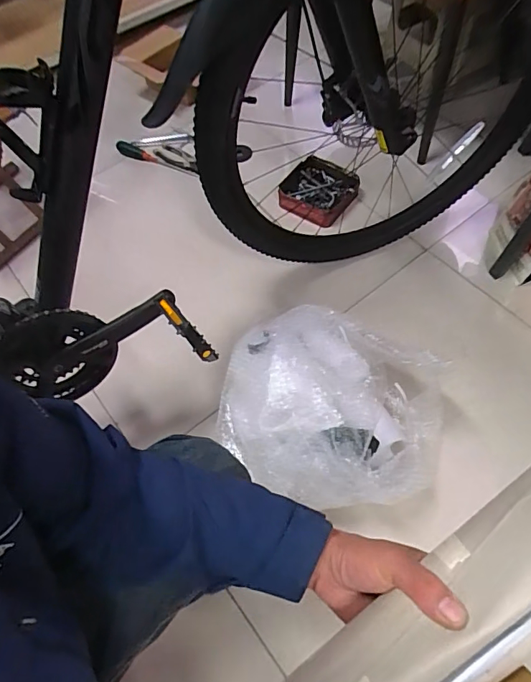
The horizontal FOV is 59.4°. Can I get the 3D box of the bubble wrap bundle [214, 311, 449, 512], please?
[{"bbox_3d":[0.114,0.124,0.784,0.383,0.210,0.284,16,63,12],"label":"bubble wrap bundle"}]

